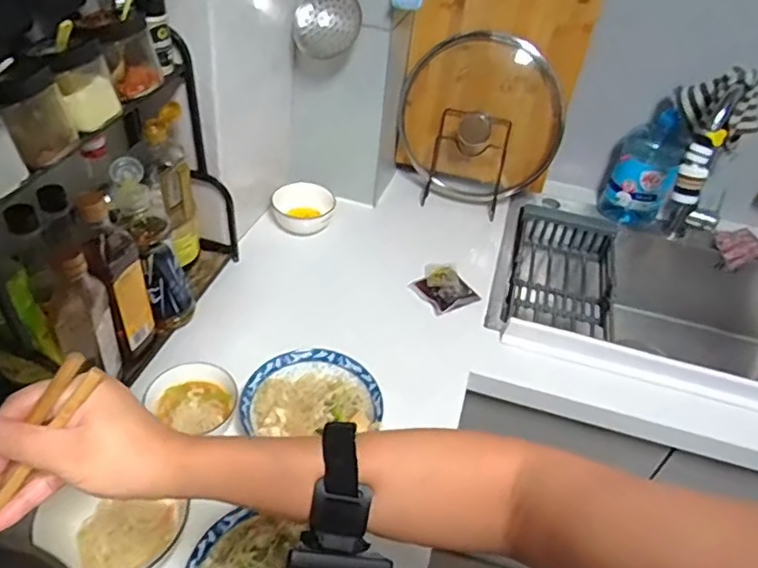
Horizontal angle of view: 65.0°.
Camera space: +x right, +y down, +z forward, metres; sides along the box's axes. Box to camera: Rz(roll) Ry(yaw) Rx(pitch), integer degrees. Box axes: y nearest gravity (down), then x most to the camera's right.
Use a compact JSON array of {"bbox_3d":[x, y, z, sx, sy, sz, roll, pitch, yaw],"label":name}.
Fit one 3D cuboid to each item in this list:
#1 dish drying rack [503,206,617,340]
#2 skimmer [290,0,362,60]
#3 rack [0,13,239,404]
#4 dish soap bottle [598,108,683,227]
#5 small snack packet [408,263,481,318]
[{"bbox_3d":[0.354,-0.012,1.167,0.192,0.133,0.250,15,43,10],"label":"dish drying rack"},{"bbox_3d":[-0.072,-0.504,0.835,0.098,0.338,0.075,-1,43,-8],"label":"skimmer"},{"bbox_3d":[-0.360,-0.099,0.754,0.166,0.405,0.389,15,43,9],"label":"rack"},{"bbox_3d":[0.503,-0.219,1.133,0.123,0.229,0.065,23,45,18],"label":"dish soap bottle"},{"bbox_3d":[0.109,0.008,1.009,0.076,0.026,0.107,-17,48,-23],"label":"small snack packet"}]

